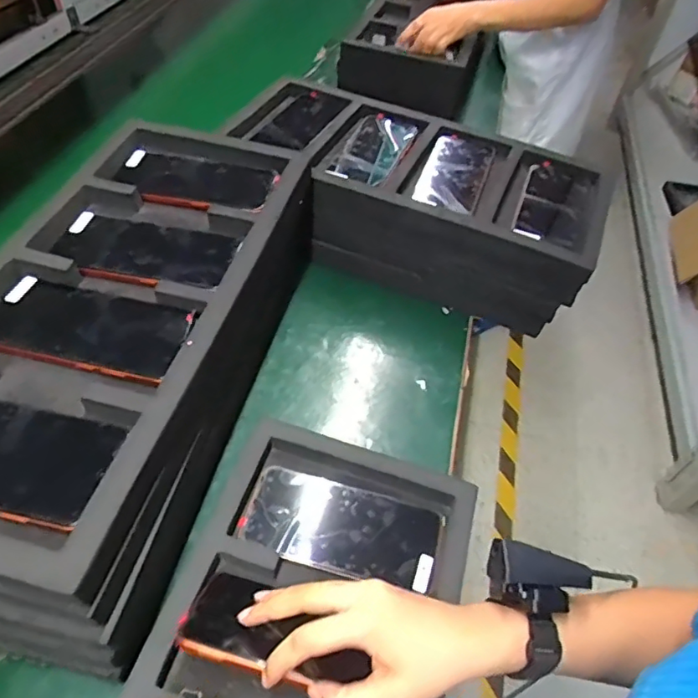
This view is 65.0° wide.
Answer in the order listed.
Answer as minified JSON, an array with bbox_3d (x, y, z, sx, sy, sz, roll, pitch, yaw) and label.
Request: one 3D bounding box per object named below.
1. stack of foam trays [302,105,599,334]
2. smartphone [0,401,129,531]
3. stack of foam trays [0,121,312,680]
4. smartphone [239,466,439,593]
[{"bbox_3d":[0.134,-0.178,0.721,0.347,0.119,0.218,20,51,13],"label":"stack of foam trays"},{"bbox_3d":[-0.243,0.070,0.373,0.161,0.013,0.078,11,50,6],"label":"smartphone"},{"bbox_3d":[-0.204,-0.008,0.527,0.212,0.165,0.490,11,50,6],"label":"stack of foam trays"},{"bbox_3d":[-0.006,0.155,0.485,0.168,0.012,0.078,13,52,4],"label":"smartphone"}]

